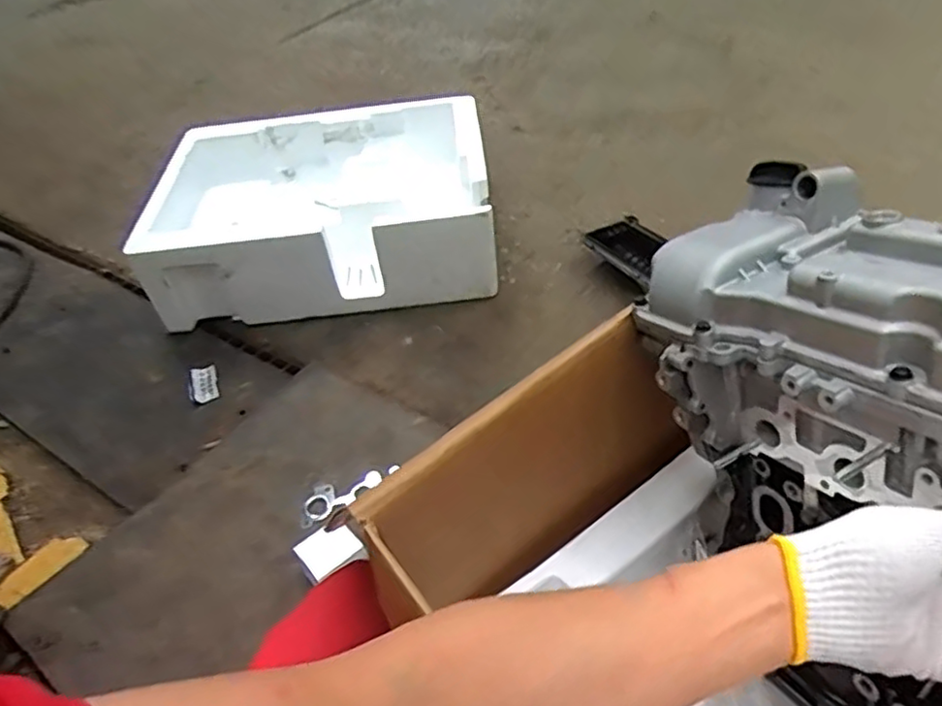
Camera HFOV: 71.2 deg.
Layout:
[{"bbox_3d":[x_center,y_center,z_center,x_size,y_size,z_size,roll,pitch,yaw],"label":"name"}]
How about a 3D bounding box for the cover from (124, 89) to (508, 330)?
[{"bbox_3d":[-0.349,-0.320,1.492,0.759,0.234,0.545,-10,44,-3],"label":"cover"}]

